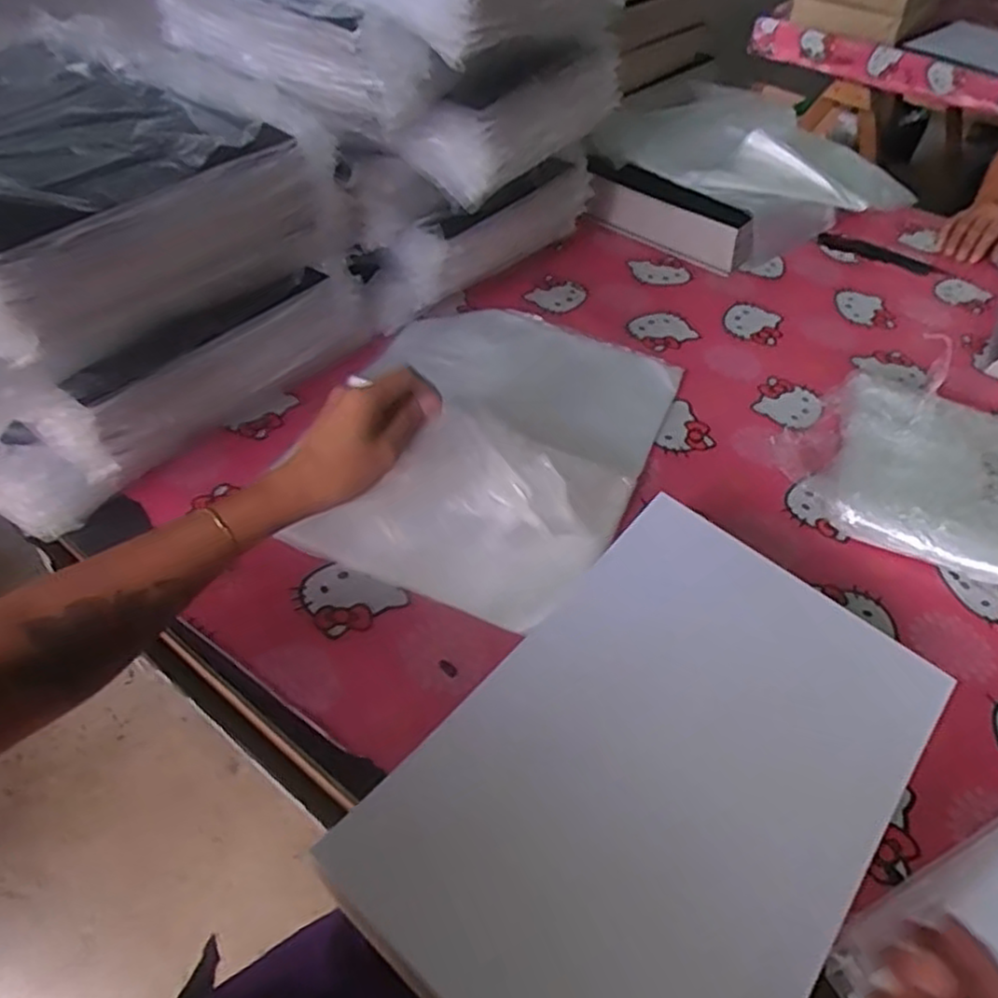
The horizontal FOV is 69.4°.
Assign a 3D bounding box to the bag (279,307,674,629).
[{"bbox_3d":[0.003,-0.090,0.716,0.292,0.110,0.421,19,49,12],"label":"bag"}]

